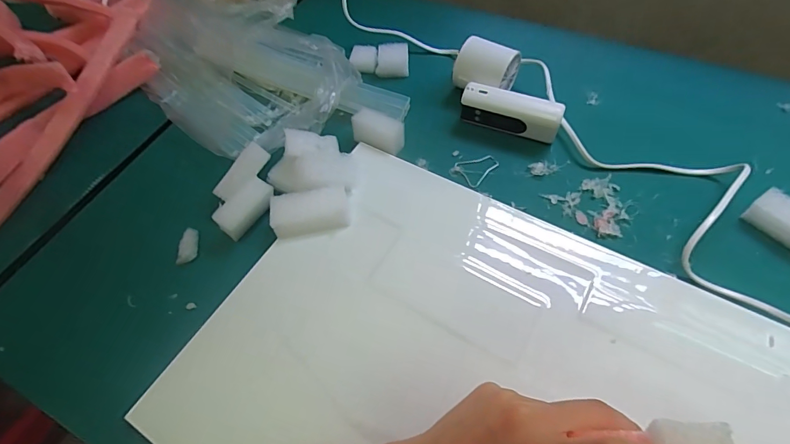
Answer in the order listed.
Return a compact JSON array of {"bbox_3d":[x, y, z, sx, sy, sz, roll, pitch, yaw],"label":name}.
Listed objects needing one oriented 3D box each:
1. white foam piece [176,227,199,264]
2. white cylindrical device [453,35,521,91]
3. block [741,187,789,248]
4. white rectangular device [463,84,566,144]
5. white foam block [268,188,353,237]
[{"bbox_3d":[-0.185,0.021,0.374,0.012,0.007,0.034,0,57,4],"label":"white foam piece"},{"bbox_3d":[0.092,-0.153,0.434,0.058,0.054,0.046,21,61,16],"label":"white cylindrical device"},{"bbox_3d":[0.324,-0.001,0.347,0.030,0.025,0.050,-33,61,-16],"label":"block"},{"bbox_3d":[0.114,-0.106,0.415,0.095,0.040,0.023,16,60,14],"label":"white rectangular device"},{"bbox_3d":[-0.073,-0.009,0.366,0.067,0.023,0.032,-16,58,-6],"label":"white foam block"}]

